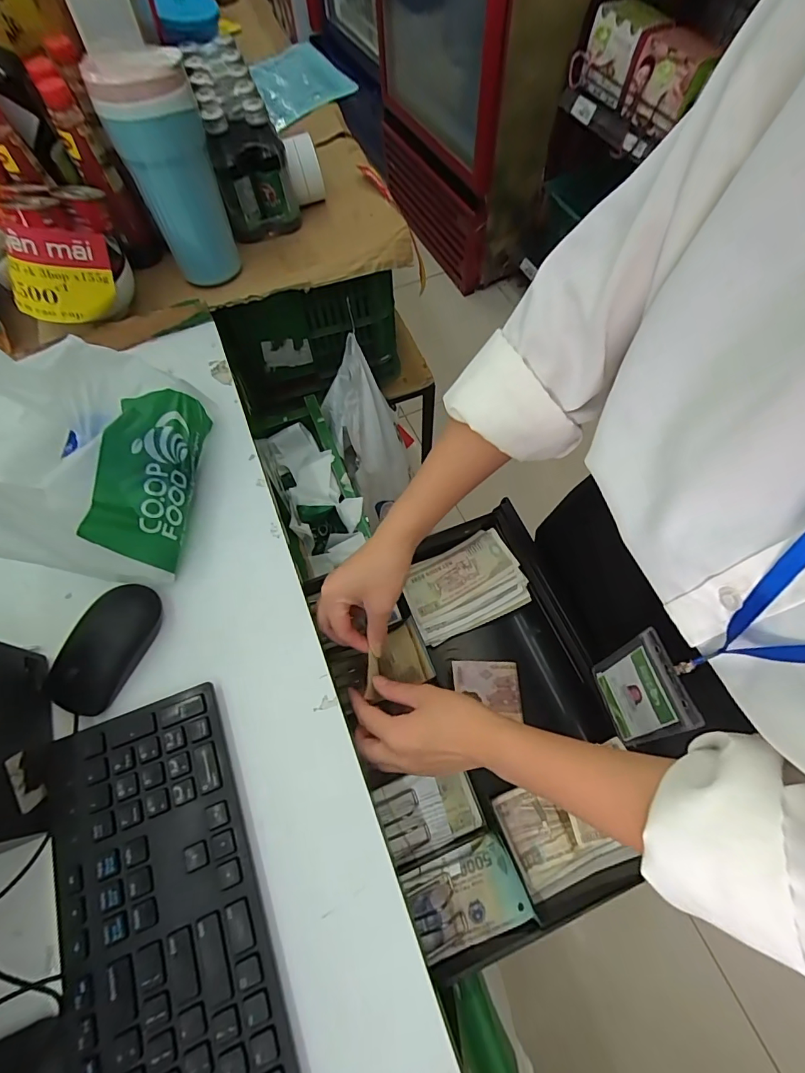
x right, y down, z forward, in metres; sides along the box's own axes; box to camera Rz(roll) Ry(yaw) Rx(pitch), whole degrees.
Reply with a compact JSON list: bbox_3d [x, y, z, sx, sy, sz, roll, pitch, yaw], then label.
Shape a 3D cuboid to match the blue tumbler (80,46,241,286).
[{"bbox_3d":[-0.263,-0.411,0.528,0.086,0.223,0.089,-1,66,2],"label":"blue tumbler"}]

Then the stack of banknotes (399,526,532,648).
[{"bbox_3d":[0.066,0.053,0.497,0.124,0.026,0.093,-22,67,-8],"label":"stack of banknotes"}]

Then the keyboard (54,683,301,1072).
[{"bbox_3d":[-0.132,0.319,0.272,0.123,0.021,0.426,-21,67,-7],"label":"keyboard"}]

